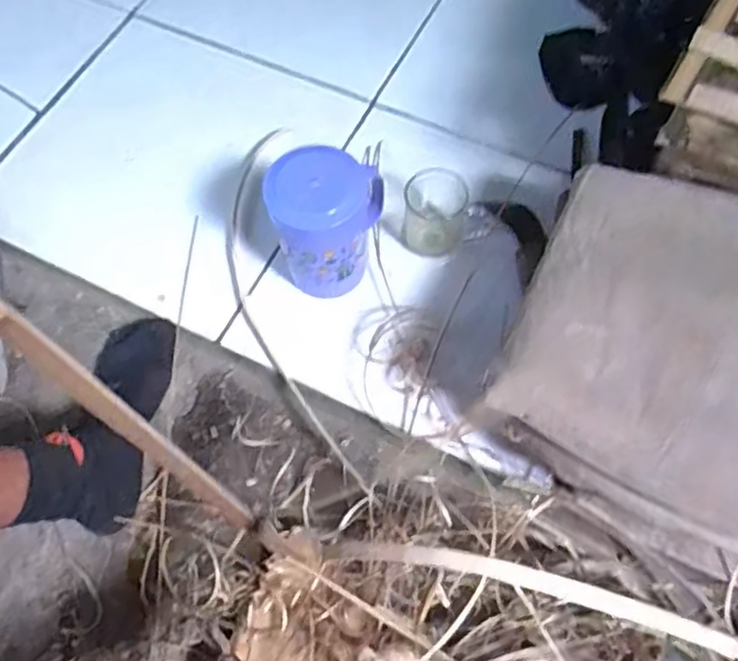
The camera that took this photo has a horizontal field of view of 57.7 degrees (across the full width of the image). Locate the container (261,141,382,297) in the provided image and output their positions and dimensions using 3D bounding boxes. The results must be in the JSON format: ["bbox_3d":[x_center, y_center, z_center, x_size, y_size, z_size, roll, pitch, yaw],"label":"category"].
[{"bbox_3d":[-0.044,-0.110,0.732,0.122,0.166,0.090,-8,64,-3],"label":"container"}]

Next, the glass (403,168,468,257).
[{"bbox_3d":[0.076,-0.142,0.795,0.074,0.065,0.078,-1,64,1],"label":"glass"}]

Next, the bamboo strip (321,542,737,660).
[{"bbox_3d":[0.145,0.223,0.578,0.367,0.067,0.026,11,64,7],"label":"bamboo strip"}]

